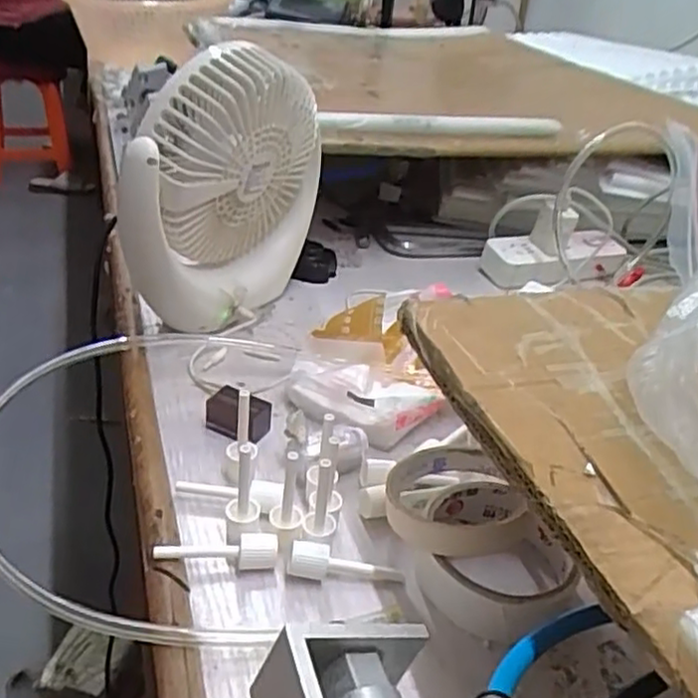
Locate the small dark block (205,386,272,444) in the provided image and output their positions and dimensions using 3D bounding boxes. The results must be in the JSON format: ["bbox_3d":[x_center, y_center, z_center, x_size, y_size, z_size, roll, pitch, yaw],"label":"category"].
[{"bbox_3d":[-0.075,0.044,0.476,0.042,0.026,0.021,11,32,9],"label":"small dark block"}]

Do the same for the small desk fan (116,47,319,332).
[{"bbox_3d":[-0.099,-0.122,0.561,0.089,0.210,0.179,19,34,21],"label":"small desk fan"}]

